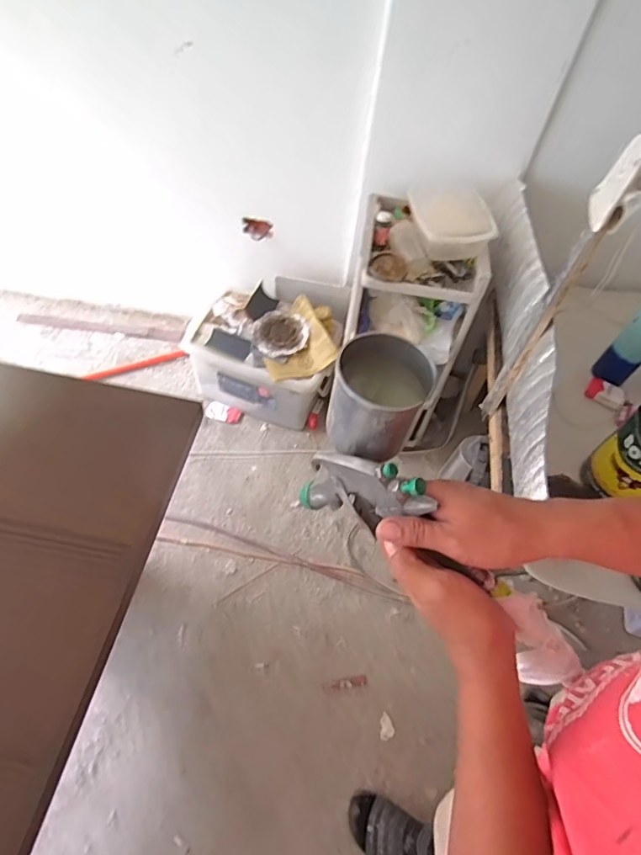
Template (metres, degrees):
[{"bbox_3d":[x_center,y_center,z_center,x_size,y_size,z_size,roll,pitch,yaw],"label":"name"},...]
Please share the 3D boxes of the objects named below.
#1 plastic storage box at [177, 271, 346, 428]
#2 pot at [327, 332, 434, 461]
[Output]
[{"bbox_3d":[-0.167,-0.274,1.771,0.491,0.321,0.400,20,55,9],"label":"plastic storage box"},{"bbox_3d":[0.047,-0.025,0.425,0.072,0.069,0.074,23,55,10],"label":"pot"}]

